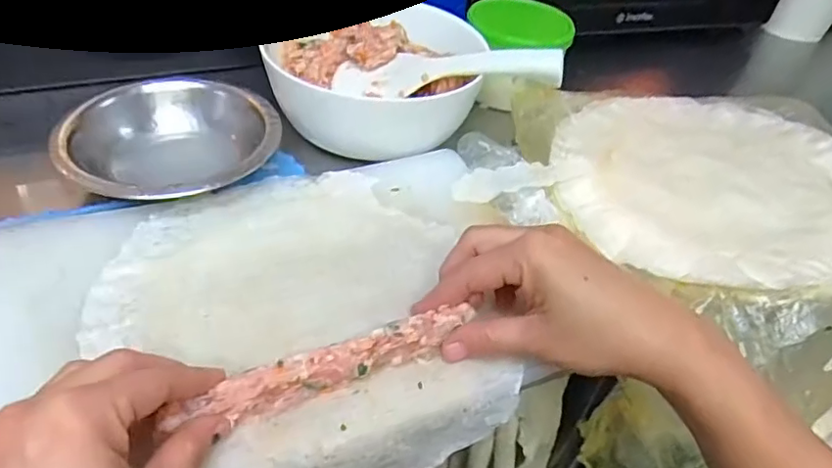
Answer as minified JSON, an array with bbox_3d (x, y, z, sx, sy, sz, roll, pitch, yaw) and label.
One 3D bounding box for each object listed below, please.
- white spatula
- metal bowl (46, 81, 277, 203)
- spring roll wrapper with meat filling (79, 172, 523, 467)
[{"bbox_3d":[0.023,-0.132,0.476,0.194,0.022,0.046,2,39,23],"label":"white spatula"},{"bbox_3d":[-0.178,-0.068,0.427,0.139,0.037,0.139,3,42,-3],"label":"metal bowl"},{"bbox_3d":[-0.070,0.047,0.349,0.205,0.052,0.212,-17,47,-23],"label":"spring roll wrapper with meat filling"}]

